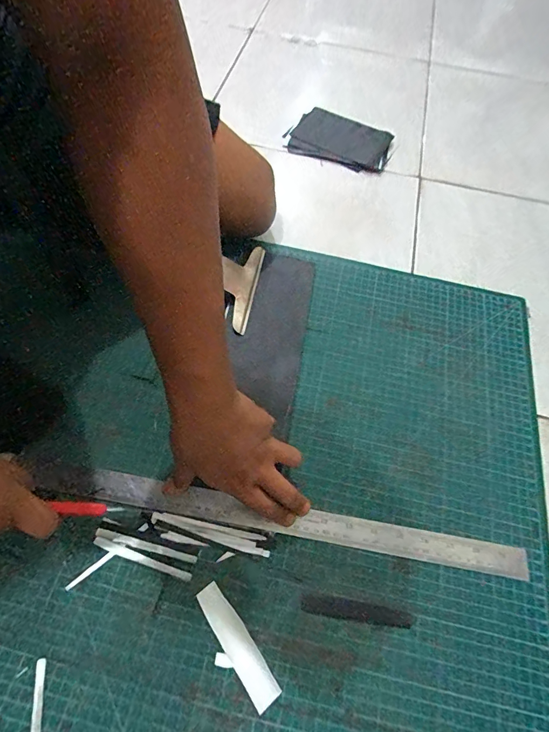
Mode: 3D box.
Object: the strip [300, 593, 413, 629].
[{"bbox_3d":[0.075,0.225,0.345,0.099,0.004,0.017,10,62,2],"label":"strip"}]

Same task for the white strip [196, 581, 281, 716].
[{"bbox_3d":[-0.034,0.241,0.327,0.024,0.004,0.101,-33,66,-17],"label":"white strip"}]

